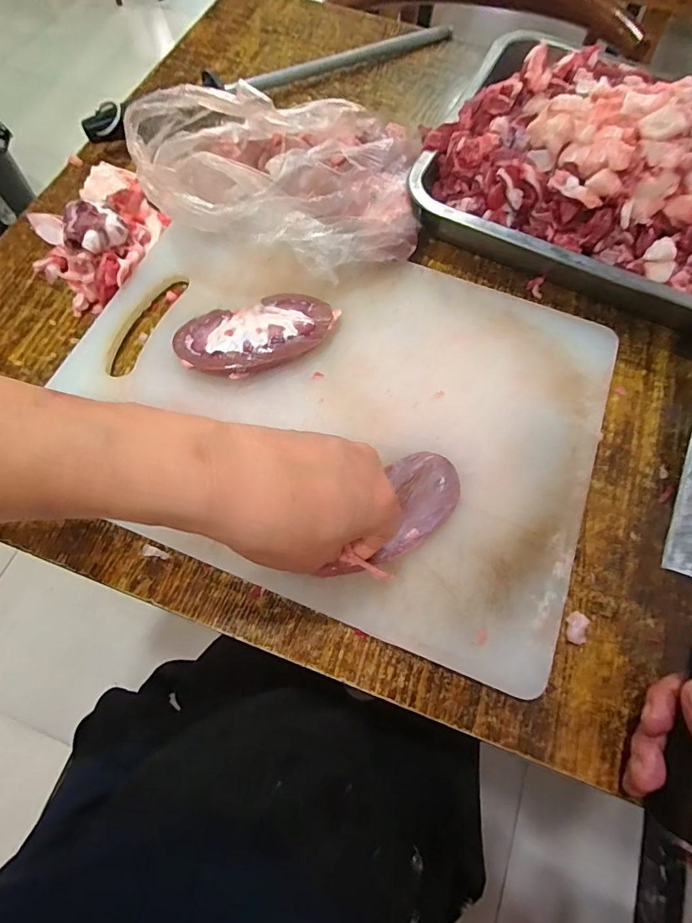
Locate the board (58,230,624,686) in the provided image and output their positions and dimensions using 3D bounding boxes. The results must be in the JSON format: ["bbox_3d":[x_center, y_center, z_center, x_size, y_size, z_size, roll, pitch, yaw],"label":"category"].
[{"bbox_3d":[-0.010,-0.049,0.334,0.380,0.022,0.283,22,68,5],"label":"board"}]

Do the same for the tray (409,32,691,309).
[{"bbox_3d":[0.275,-0.260,0.381,0.389,0.082,0.296,21,69,7],"label":"tray"}]

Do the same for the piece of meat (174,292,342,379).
[{"bbox_3d":[-0.066,-0.097,0.346,0.119,0.021,0.065,-17,70,-8],"label":"piece of meat"}]

